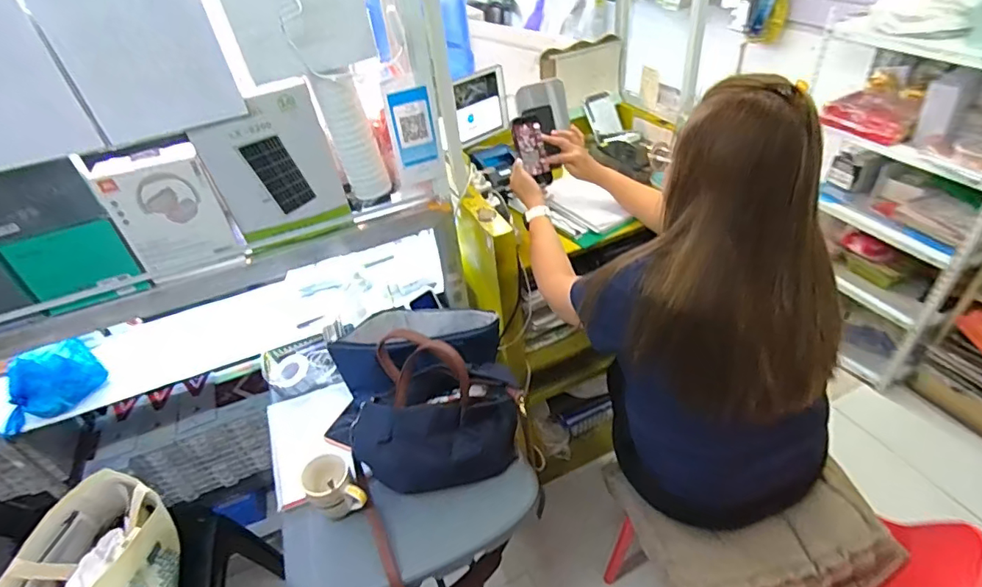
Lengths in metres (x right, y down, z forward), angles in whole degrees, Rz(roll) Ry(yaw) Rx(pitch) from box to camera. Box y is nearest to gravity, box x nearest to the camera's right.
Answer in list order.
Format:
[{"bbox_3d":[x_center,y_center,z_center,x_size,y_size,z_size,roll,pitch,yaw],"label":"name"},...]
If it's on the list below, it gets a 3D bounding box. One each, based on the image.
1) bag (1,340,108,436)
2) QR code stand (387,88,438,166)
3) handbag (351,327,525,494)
[{"bbox_3d":[-0.912,0.182,1.048,0.119,0.129,0.195,23,48,31],"label":"bag"},{"bbox_3d":[-0.148,-0.318,0.989,0.074,0.135,0.010,-18,41,-13],"label":"QR code stand"},{"bbox_3d":[-0.078,0.209,0.861,0.244,0.271,0.144,-2,40,6],"label":"handbag"}]

